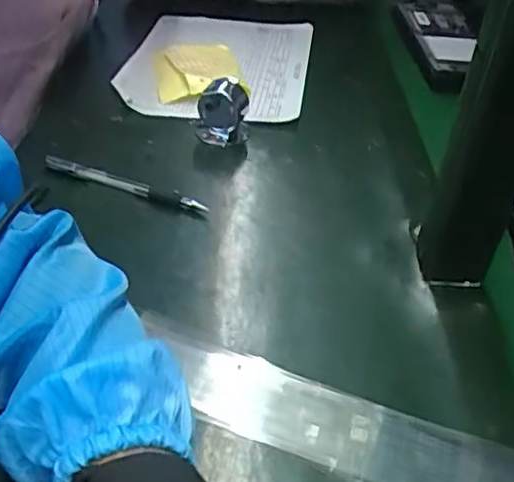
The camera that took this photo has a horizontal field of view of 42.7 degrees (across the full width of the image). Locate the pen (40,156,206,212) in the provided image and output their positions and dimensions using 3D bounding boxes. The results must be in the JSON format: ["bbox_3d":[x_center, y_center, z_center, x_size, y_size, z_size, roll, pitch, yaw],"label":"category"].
[{"bbox_3d":[-0.118,-0.053,0.570,0.163,0.010,0.015,17,41,14],"label":"pen"}]

